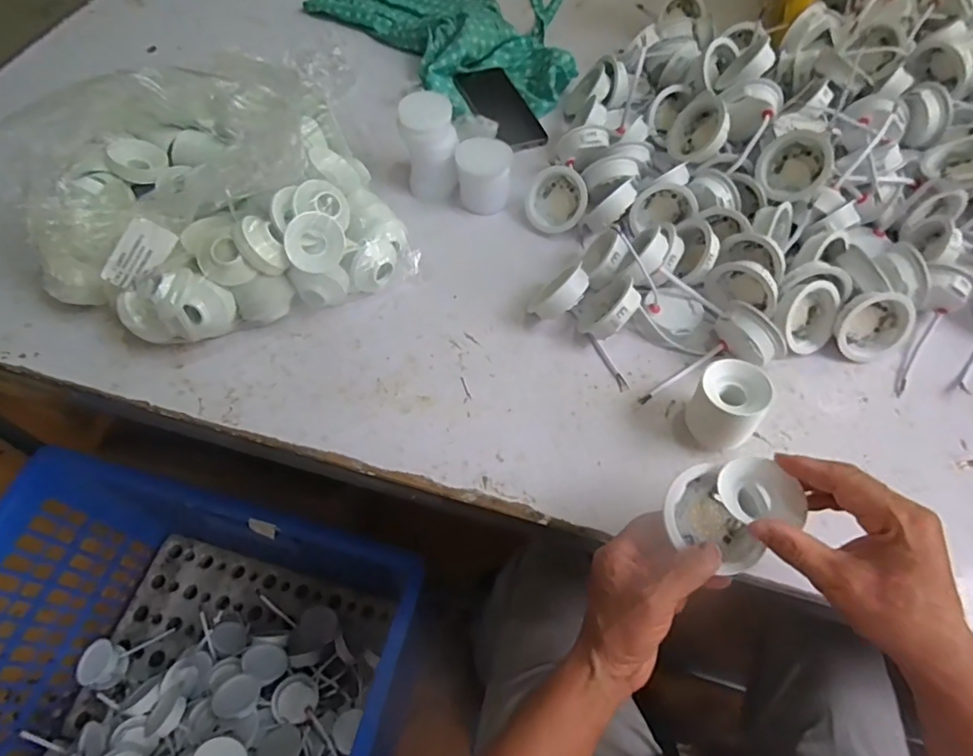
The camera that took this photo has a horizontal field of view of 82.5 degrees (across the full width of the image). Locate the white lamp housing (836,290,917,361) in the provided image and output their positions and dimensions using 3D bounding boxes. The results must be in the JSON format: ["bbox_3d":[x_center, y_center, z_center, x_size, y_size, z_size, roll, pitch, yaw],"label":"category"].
[{"bbox_3d":[0.387,-0.051,0.559,0.070,0.069,0.026,-21,23,10],"label":"white lamp housing"}]

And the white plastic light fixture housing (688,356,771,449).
[{"bbox_3d":[0.212,0.027,0.496,0.058,0.069,0.055,0,59,-1],"label":"white plastic light fixture housing"}]

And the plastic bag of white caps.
[{"bbox_3d":[-0.284,-0.206,0.567,0.336,0.149,0.299,-21,62,-13],"label":"plastic bag of white caps"}]

